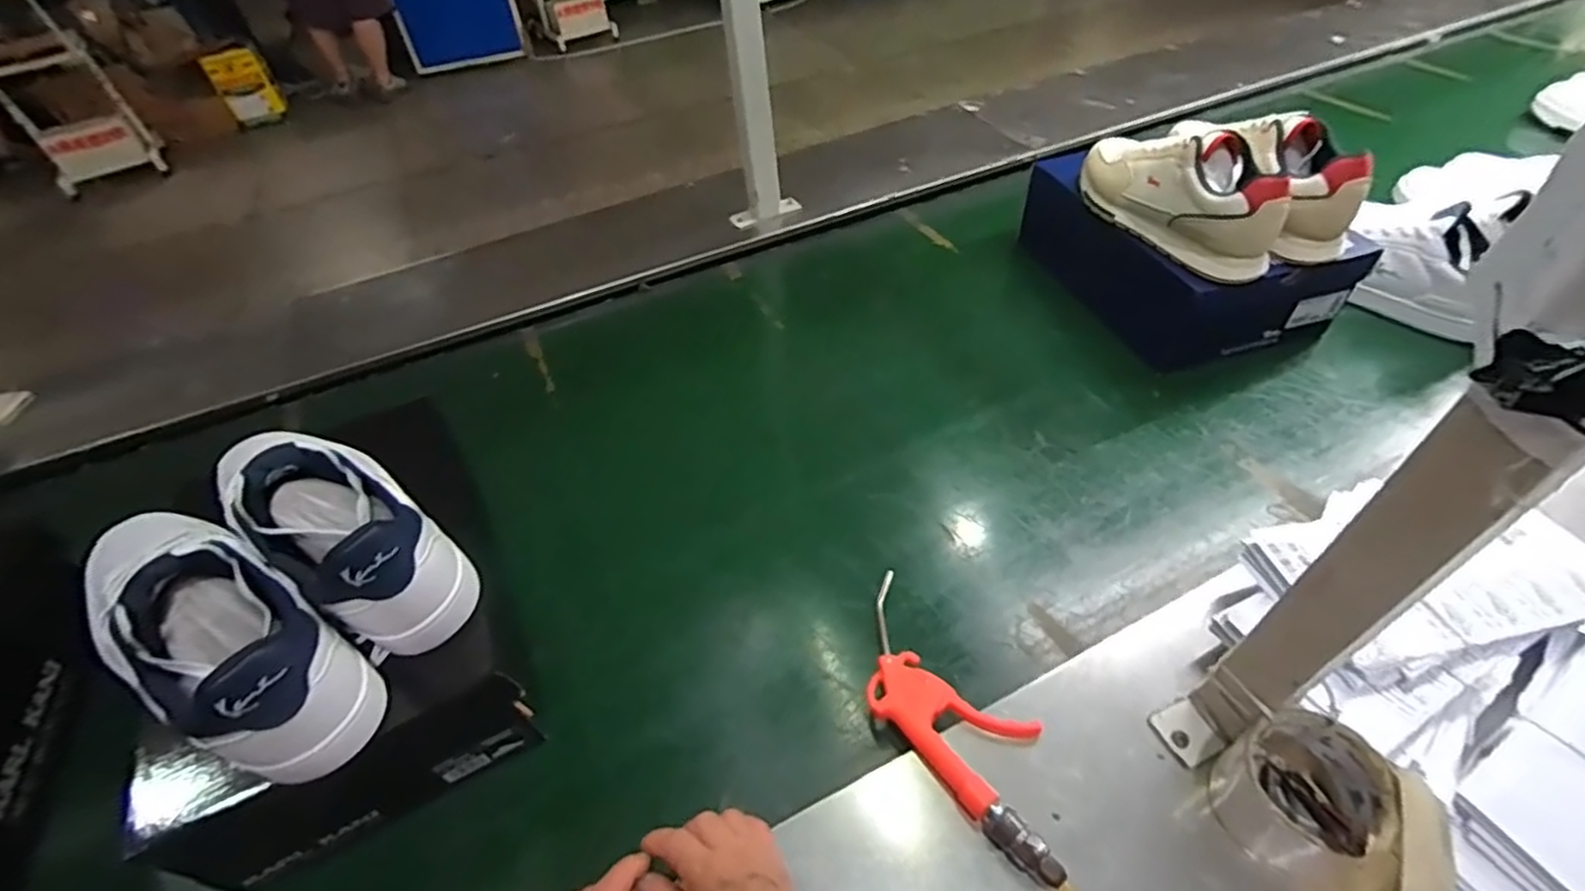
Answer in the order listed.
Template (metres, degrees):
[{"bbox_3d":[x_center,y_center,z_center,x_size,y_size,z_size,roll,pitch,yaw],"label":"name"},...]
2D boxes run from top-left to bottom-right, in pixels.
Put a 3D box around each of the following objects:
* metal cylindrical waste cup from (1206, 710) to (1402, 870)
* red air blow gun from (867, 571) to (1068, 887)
[{"bbox_3d":[0.333,0.231,0.440,0.084,0.077,0.077,-2,46,2],"label":"metal cylindrical waste cup"},{"bbox_3d":[0.124,0.208,0.518,0.095,0.031,0.237,-32,52,-24],"label":"red air blow gun"}]

